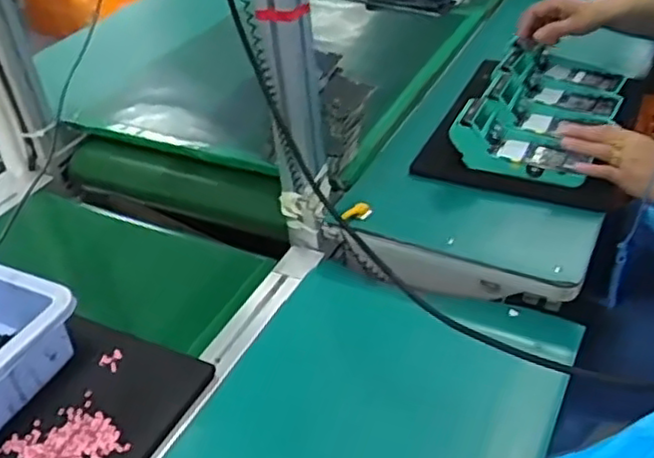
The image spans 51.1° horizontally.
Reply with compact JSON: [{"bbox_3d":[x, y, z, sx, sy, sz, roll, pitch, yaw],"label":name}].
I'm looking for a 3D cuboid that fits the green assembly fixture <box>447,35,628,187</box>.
[{"bbox_3d":[0.288,-0.166,0.893,0.156,0.072,0.264,17,42,26],"label":"green assembly fixture"}]

